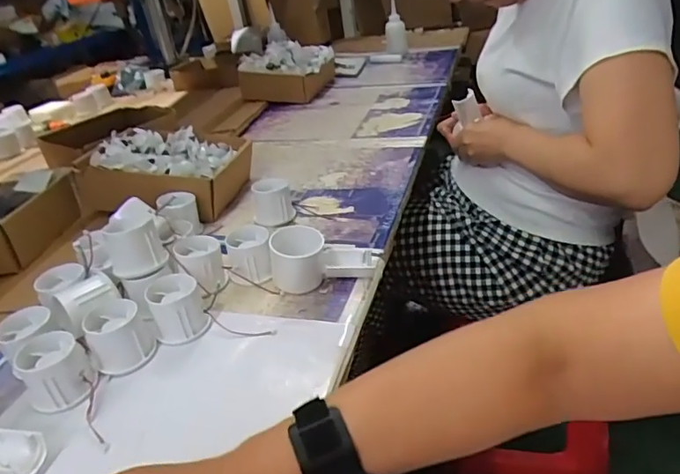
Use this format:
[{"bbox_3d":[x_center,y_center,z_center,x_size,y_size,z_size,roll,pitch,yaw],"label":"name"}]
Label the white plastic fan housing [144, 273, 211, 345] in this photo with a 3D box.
[{"bbox_3d":[-0.169,0.074,0.523,0.052,0.050,0.059,-22,34,-23],"label":"white plastic fan housing"}]

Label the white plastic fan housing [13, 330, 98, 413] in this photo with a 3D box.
[{"bbox_3d":[-0.259,0.122,0.463,0.056,0.048,0.056,-5,31,3],"label":"white plastic fan housing"}]

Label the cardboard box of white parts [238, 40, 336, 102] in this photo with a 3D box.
[{"bbox_3d":[-0.126,-0.403,1.245,0.194,0.109,0.204,6,33,21],"label":"cardboard box of white parts"}]

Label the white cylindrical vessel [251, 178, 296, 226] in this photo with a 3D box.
[{"bbox_3d":[-0.095,-0.049,0.710,0.055,0.053,0.043,-14,31,-11],"label":"white cylindrical vessel"}]

